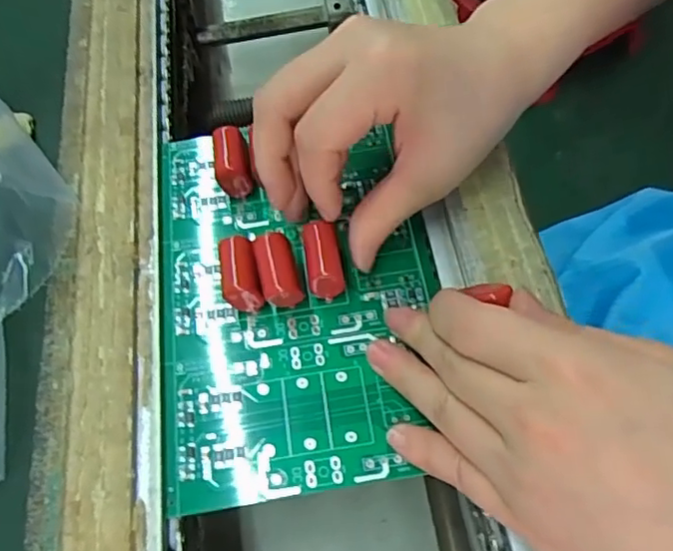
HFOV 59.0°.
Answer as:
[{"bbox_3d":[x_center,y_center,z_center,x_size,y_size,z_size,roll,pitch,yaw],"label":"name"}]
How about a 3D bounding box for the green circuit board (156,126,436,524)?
[{"bbox_3d":[-0.019,0.001,0.262,0.121,0.026,0.176,-9,63,-1],"label":"green circuit board"}]

